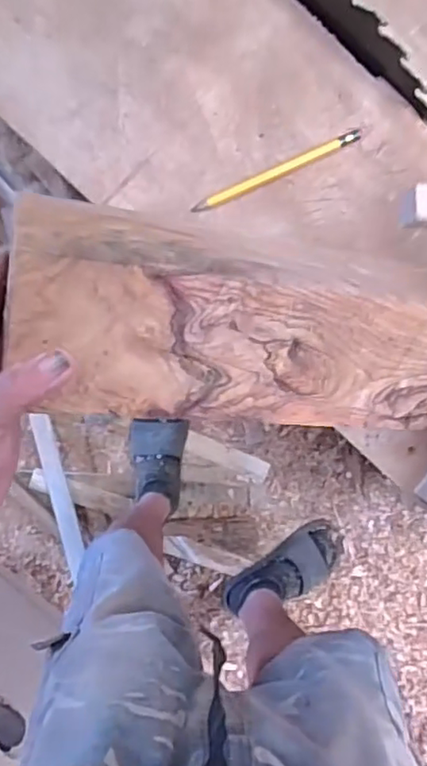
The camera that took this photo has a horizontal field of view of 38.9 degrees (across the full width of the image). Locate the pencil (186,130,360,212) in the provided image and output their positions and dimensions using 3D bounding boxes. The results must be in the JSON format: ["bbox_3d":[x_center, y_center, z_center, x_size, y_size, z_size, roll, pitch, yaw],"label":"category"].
[{"bbox_3d":[0.056,-0.191,0.548,0.159,0.008,0.012,-24,95,3],"label":"pencil"}]

